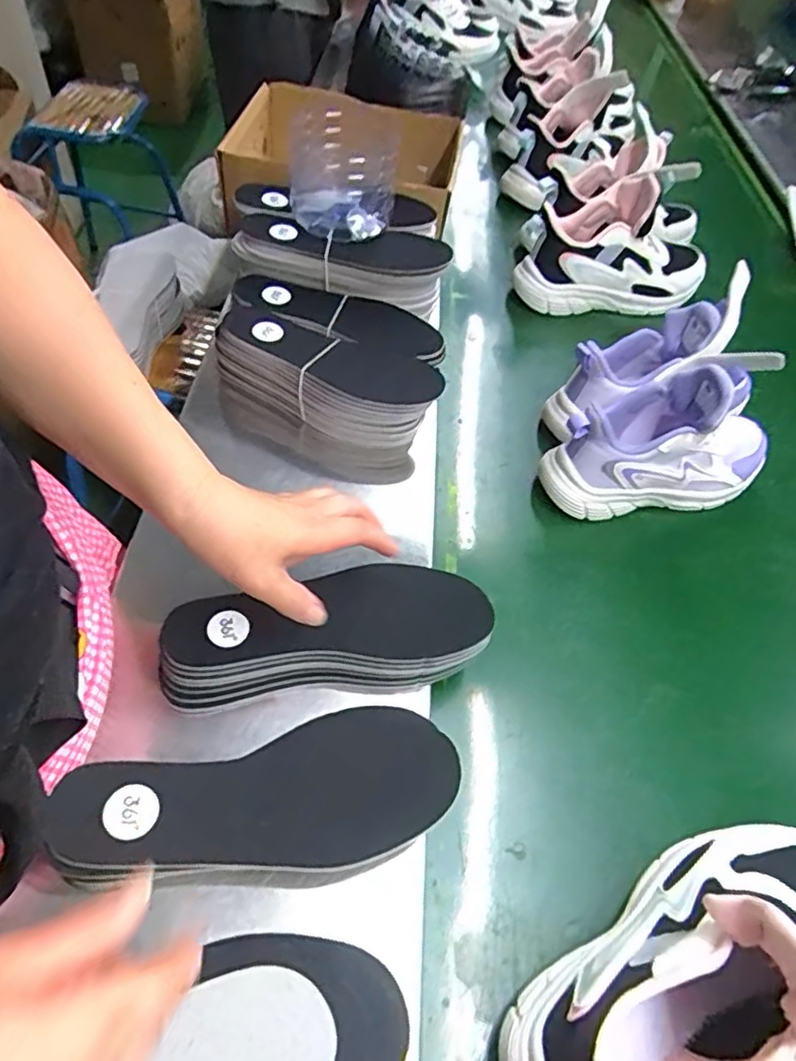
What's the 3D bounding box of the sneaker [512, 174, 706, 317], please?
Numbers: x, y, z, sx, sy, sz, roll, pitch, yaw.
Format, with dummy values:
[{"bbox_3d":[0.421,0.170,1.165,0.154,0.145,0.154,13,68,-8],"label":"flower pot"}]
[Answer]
[{"bbox_3d":[0.269,-0.342,0.771,0.237,0.118,0.116,8,52,-1],"label":"sneaker"}]

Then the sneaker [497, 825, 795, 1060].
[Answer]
[{"bbox_3d":[0.161,0.219,0.323,0.226,0.146,0.076,-27,61,-25],"label":"sneaker"}]

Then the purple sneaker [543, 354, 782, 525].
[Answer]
[{"bbox_3d":[0.253,-0.087,0.585,0.224,0.150,0.082,-6,54,-12],"label":"purple sneaker"}]

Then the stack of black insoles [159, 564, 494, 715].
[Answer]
[{"bbox_3d":[-0.047,0.069,0.444,0.219,0.034,0.081,-8,53,-11],"label":"stack of black insoles"}]

